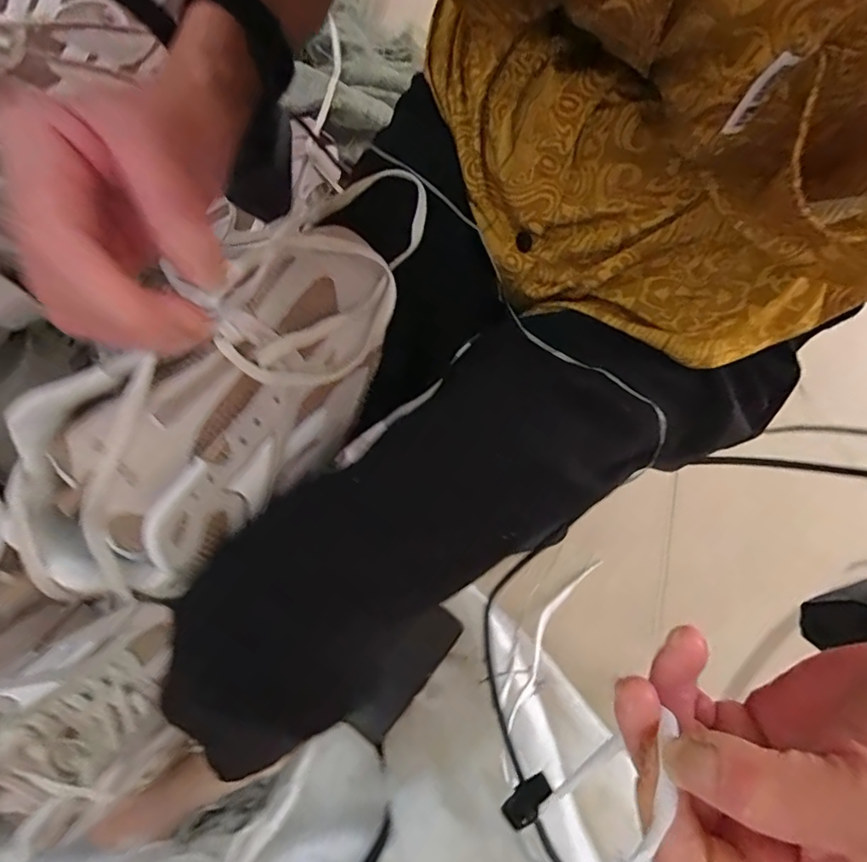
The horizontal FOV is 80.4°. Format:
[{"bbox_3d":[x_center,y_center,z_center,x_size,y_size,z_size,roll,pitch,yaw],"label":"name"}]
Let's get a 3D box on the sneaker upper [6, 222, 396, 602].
[{"bbox_3d":[-0.129,-0.023,0.290,0.130,0.059,0.247,43,79,10],"label":"sneaker upper"}]

